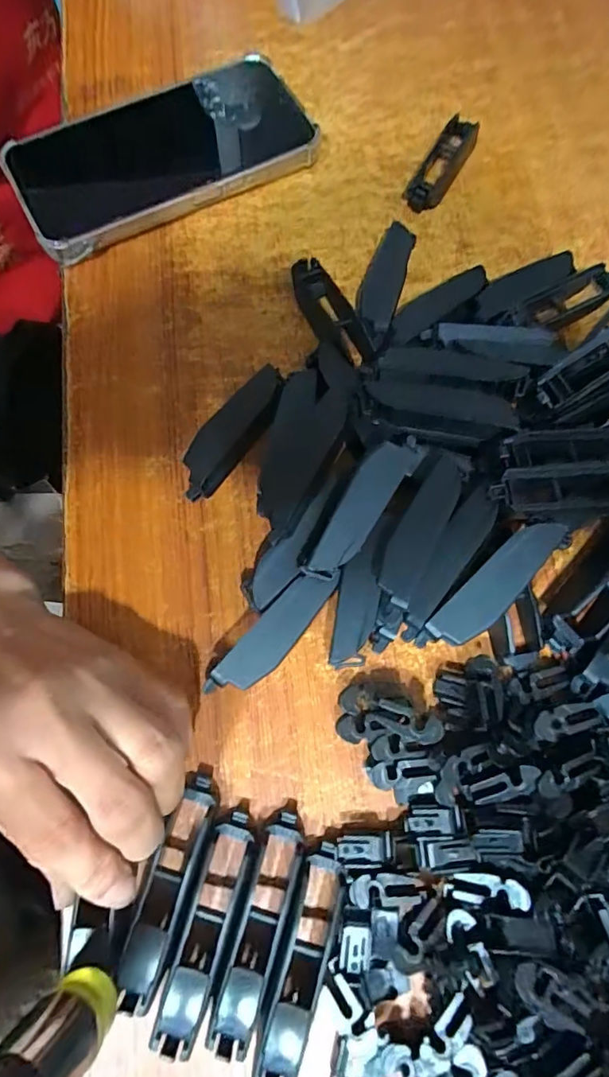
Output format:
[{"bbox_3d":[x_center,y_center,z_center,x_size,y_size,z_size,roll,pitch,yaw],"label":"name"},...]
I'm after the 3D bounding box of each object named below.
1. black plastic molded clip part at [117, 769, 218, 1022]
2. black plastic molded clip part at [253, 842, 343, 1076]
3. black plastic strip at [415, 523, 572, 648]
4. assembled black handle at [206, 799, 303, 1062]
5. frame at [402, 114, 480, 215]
[{"bbox_3d":[-0.051,0.127,0.180,0.018,0.021,0.077,16,74,2],"label":"black plastic molded clip part"},{"bbox_3d":[0.000,0.152,0.177,0.019,0.017,0.071,19,74,3],"label":"black plastic molded clip part"},{"bbox_3d":[0.075,0.019,0.193,0.070,0.012,0.019,-42,80,-12],"label":"black plastic strip"},{"bbox_3d":[-0.016,0.141,0.178,0.018,0.020,0.076,17,74,3],"label":"assembled black handle"},{"bbox_3d":[0.081,-0.220,0.287,0.020,0.014,0.066,30,75,6],"label":"frame"}]

